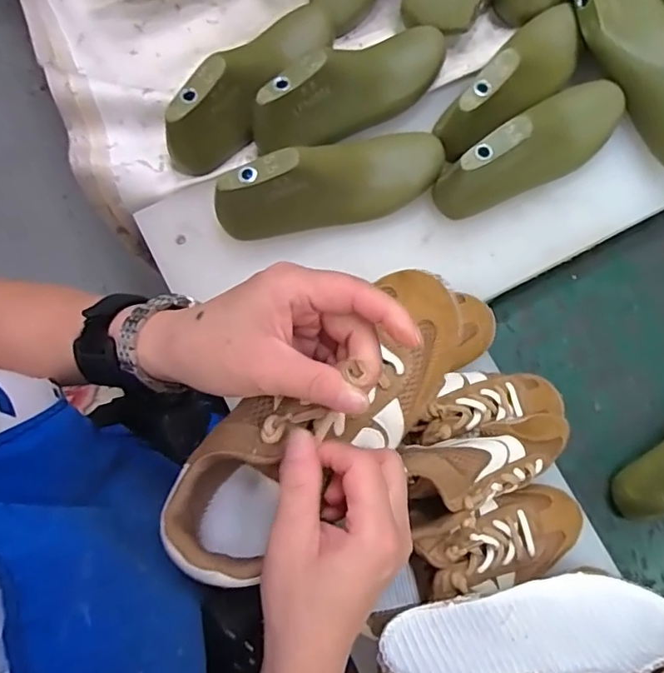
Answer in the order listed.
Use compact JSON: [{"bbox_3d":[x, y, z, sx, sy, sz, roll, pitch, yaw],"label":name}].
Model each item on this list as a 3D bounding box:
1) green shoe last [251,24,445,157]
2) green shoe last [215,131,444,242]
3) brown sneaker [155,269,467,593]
[{"bbox_3d":[0.025,-0.251,0.536,0.235,0.074,0.066,-39,79,-11],"label":"green shoe last"},{"bbox_3d":[0.004,-0.145,0.508,0.221,0.074,0.057,-22,76,-7],"label":"green shoe last"},{"bbox_3d":[-0.002,0.047,0.311,0.221,0.095,0.082,-37,79,-13],"label":"brown sneaker"}]

